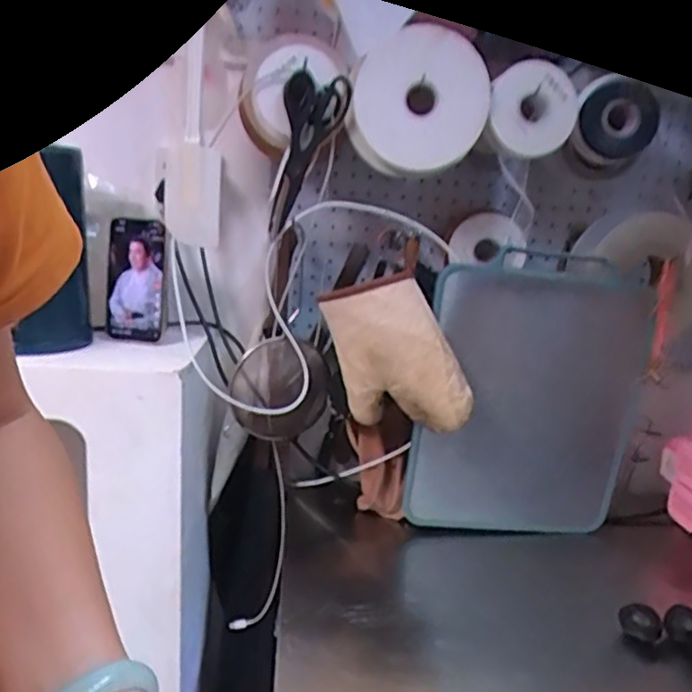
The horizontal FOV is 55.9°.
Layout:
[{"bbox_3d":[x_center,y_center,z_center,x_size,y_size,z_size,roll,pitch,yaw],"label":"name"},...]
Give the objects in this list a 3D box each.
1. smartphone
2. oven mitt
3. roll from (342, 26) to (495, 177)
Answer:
[{"bbox_3d":[-0.278,-0.087,0.864,0.077,0.158,0.010,4,5,6],"label":"smartphone"},{"bbox_3d":[0.057,0.013,0.799,0.154,0.191,0.035,-16,4,30],"label":"oven mitt"},{"bbox_3d":[0.087,-0.291,0.788,0.152,0.161,0.036,7,40,-16],"label":"roll"}]

